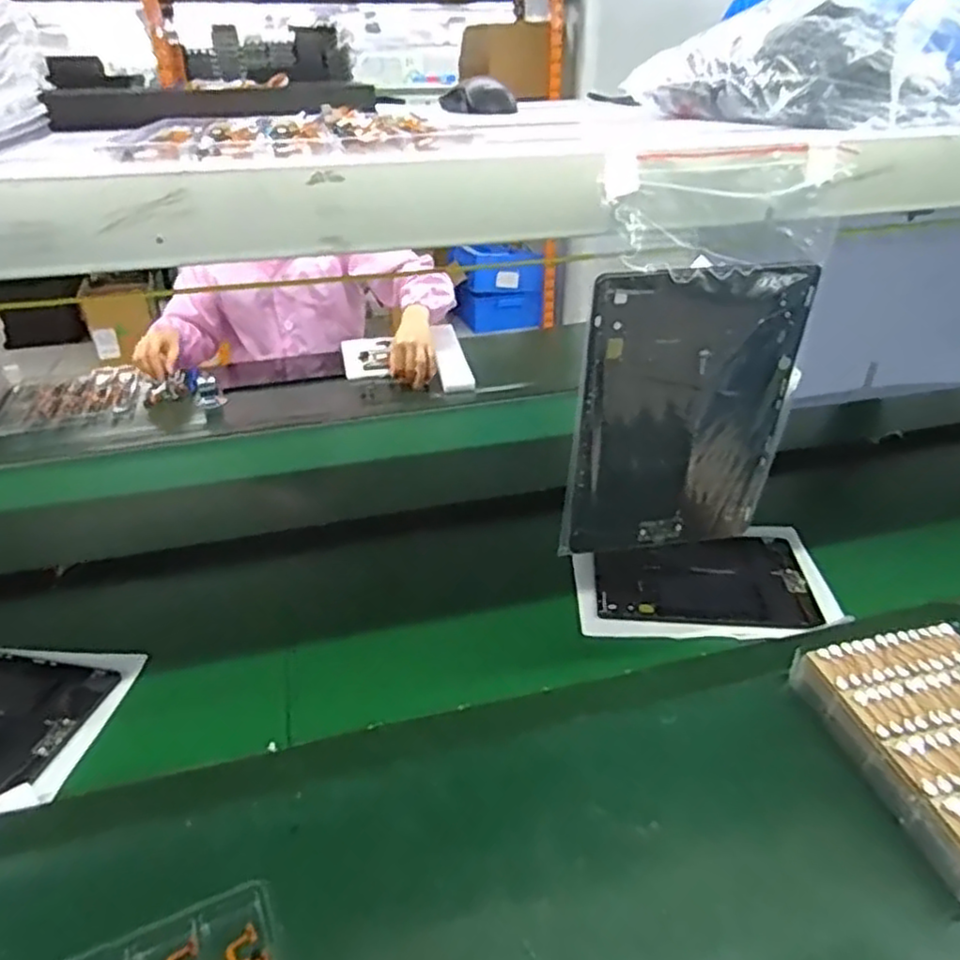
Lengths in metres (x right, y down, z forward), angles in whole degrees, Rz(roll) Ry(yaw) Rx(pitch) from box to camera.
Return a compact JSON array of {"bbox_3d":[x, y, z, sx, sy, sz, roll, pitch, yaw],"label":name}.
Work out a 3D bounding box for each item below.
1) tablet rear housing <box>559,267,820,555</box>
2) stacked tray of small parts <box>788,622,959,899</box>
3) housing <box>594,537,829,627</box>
[{"bbox_3d":[0.150,-0.040,0.523,0.156,0.232,0.011,-3,37,-8],"label":"tablet rear housing"},{"bbox_3d":[0.392,0.216,0.576,0.170,0.056,0.212,-7,30,-13],"label":"stacked tray of small parts"},{"bbox_3d":[0.247,0.107,0.788,0.229,0.005,0.159,3,29,5],"label":"housing"}]

